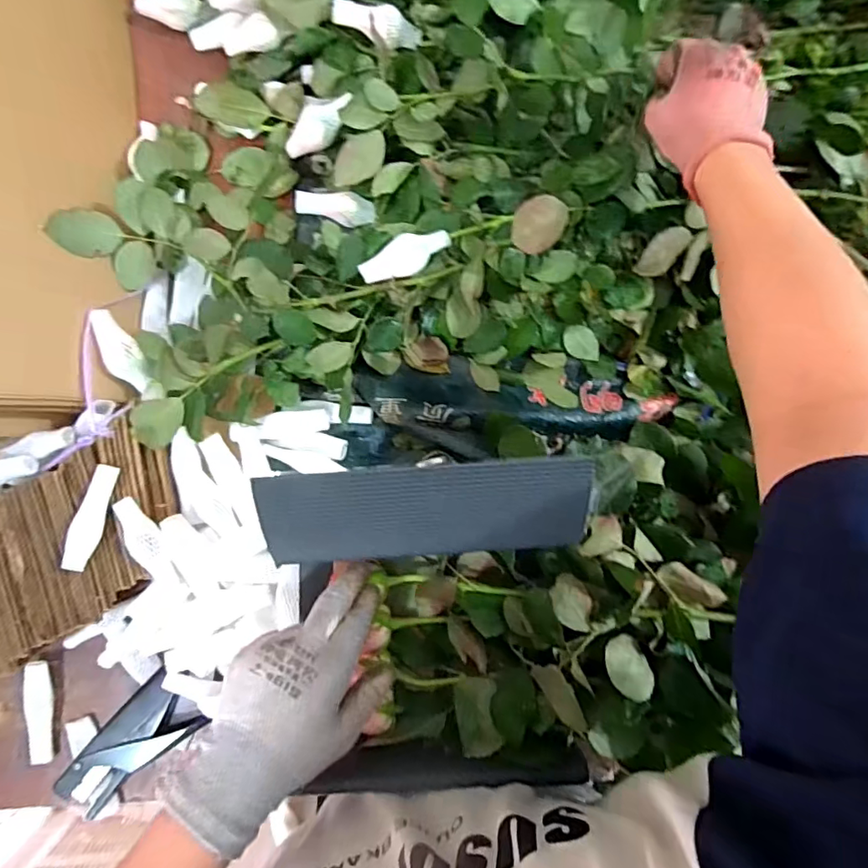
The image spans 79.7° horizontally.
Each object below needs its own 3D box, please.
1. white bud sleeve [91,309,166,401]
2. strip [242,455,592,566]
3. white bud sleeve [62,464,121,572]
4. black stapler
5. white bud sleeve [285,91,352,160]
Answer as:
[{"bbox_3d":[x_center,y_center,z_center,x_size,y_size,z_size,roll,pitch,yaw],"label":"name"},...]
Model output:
[{"bbox_3d":[-0.285,-0.071,0.478,0.031,0.014,0.092,-32,100,-6],"label":"white bud sleeve"},{"bbox_3d":[-0.004,0.051,0.334,0.204,0.010,0.067,-3,115,0],"label":"strip"},{"bbox_3d":[-0.300,0.073,0.455,0.022,0.018,0.090,9,83,-2],"label":"white bud sleeve"},{"bbox_3d":[-0.289,0.291,0.491,0.135,0.023,0.062,-40,87,-6],"label":"black stapler"},{"bbox_3d":[-0.111,-0.305,0.509,0.089,0.027,0.033,-18,83,35],"label":"white bud sleeve"}]

